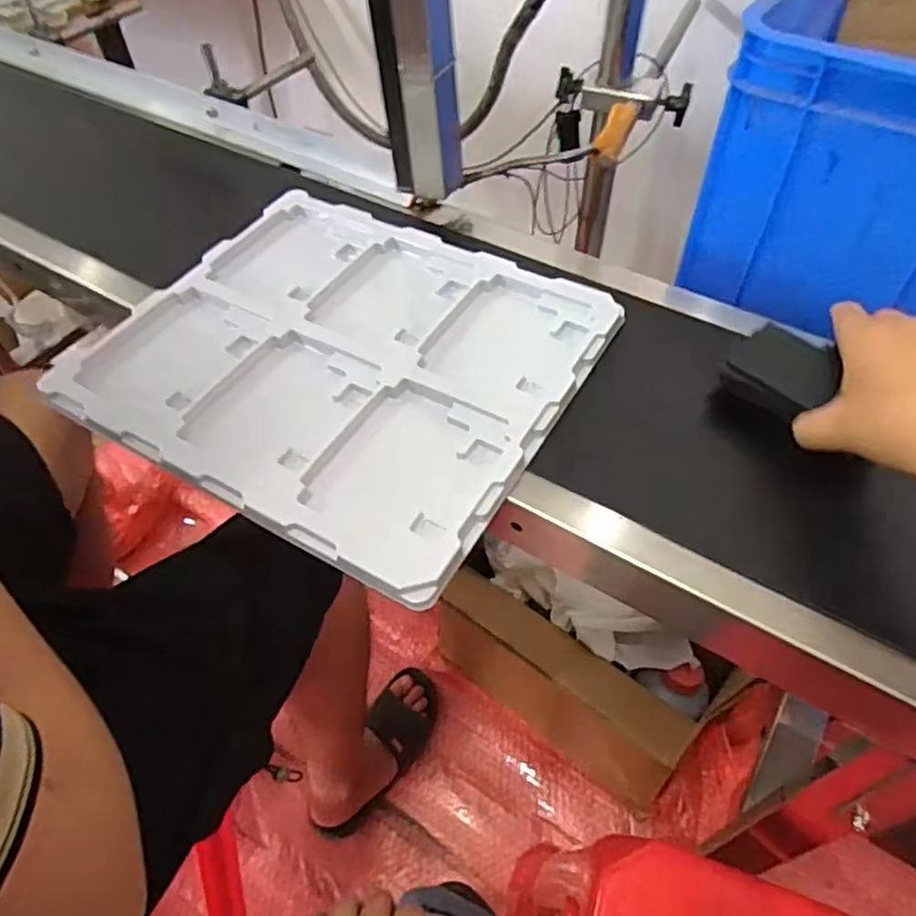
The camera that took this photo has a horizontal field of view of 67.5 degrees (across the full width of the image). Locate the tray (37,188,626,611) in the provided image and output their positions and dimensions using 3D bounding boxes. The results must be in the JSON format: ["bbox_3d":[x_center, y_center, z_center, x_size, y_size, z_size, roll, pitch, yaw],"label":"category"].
[{"bbox_3d":[-0.080,-0.077,0.488,0.312,0.014,0.279,25,56,19],"label":"tray"}]

